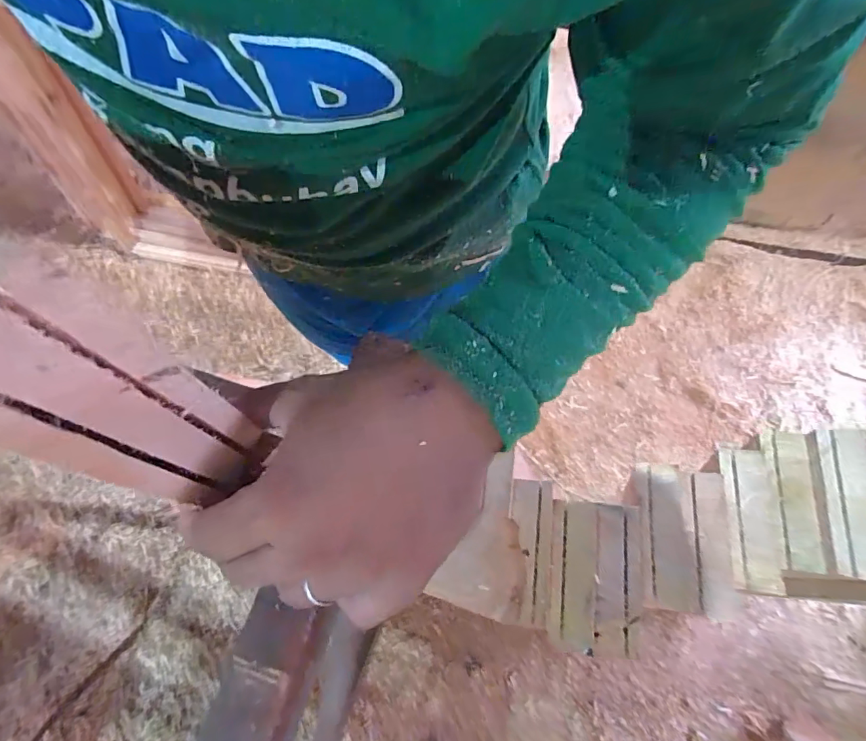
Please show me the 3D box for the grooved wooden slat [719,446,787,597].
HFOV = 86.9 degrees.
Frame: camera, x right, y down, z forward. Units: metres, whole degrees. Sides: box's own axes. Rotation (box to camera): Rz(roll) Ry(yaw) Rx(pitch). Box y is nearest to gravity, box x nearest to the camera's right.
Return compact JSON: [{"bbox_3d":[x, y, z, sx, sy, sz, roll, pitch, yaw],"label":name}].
[{"bbox_3d":[0.362,0.165,0.513,0.056,0.019,0.154,7,68,4],"label":"grooved wooden slat"}]

